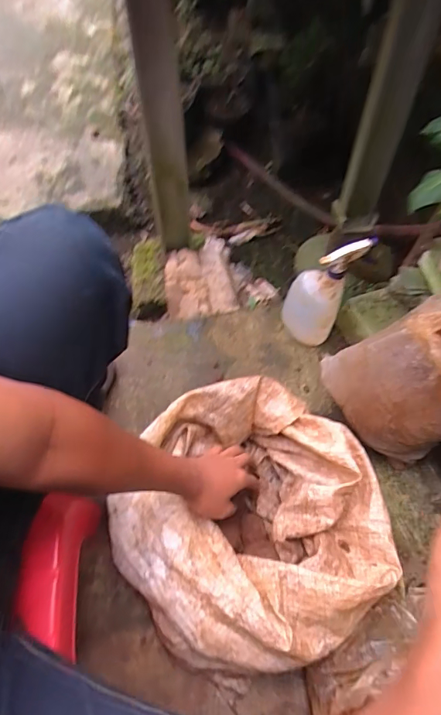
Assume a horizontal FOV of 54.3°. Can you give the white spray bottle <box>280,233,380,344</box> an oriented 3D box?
[{"bbox_3d":[0.184,-0.123,0.826,0.117,0.256,0.077,27,62,14],"label":"white spray bottle"}]

